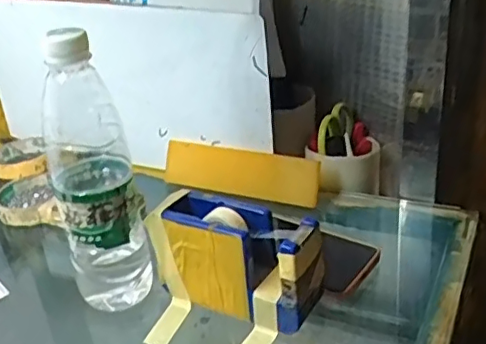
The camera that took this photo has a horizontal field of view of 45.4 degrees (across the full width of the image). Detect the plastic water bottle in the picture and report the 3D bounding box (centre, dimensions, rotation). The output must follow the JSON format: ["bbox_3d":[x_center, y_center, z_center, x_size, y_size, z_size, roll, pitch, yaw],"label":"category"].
[{"bbox_3d":[-0.116,0.006,0.454,0.061,0.225,0.063,-14,28,-14],"label":"plastic water bottle"}]

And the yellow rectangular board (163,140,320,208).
[{"bbox_3d":[-0.007,-0.002,0.640,0.189,0.049,0.012,10,3,28],"label":"yellow rectangular board"}]

